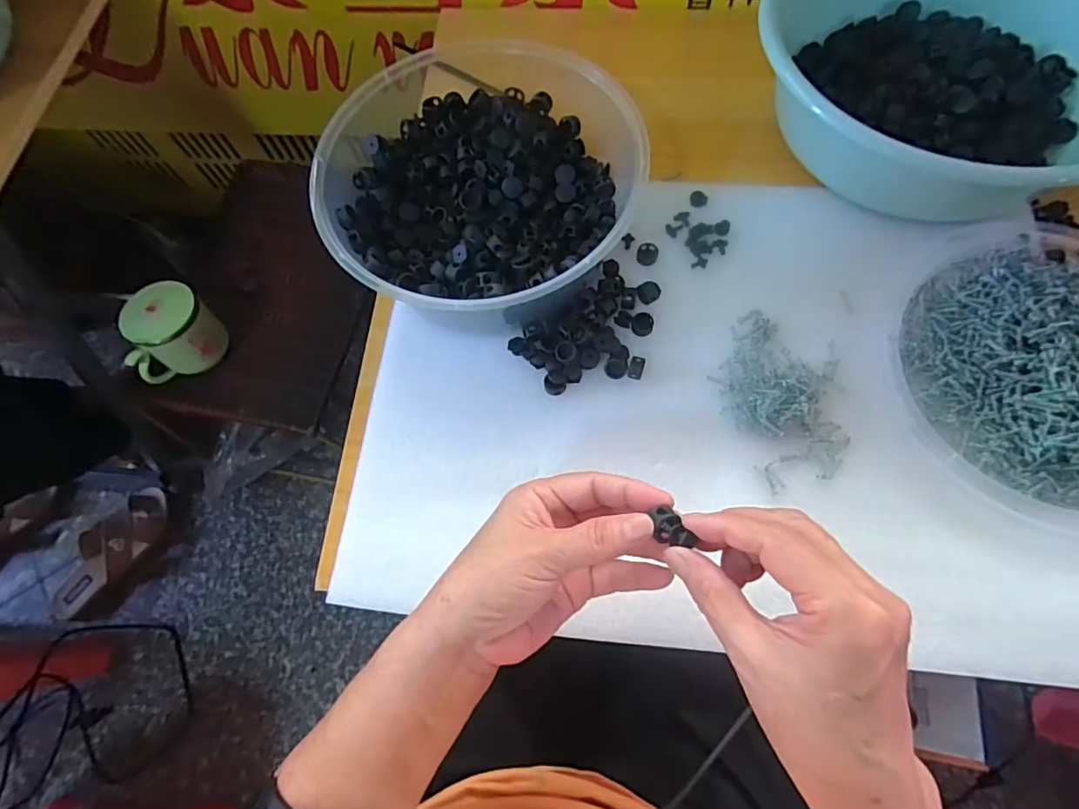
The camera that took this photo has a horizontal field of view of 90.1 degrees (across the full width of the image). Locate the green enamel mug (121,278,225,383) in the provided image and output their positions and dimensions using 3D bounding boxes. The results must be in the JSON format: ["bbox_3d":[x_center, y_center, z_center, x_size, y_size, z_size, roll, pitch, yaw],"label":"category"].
[{"bbox_3d":[-0.434,-0.084,0.641,0.105,0.086,0.074,-32,73,-8],"label":"green enamel mug"}]

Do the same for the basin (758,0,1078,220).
[{"bbox_3d":[0.326,-0.277,0.439,0.288,0.102,0.221,9,72,6],"label":"basin"}]

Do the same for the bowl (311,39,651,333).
[{"bbox_3d":[-0.053,-0.160,0.435,0.226,0.084,0.218,-1,71,2],"label":"bowl"}]

